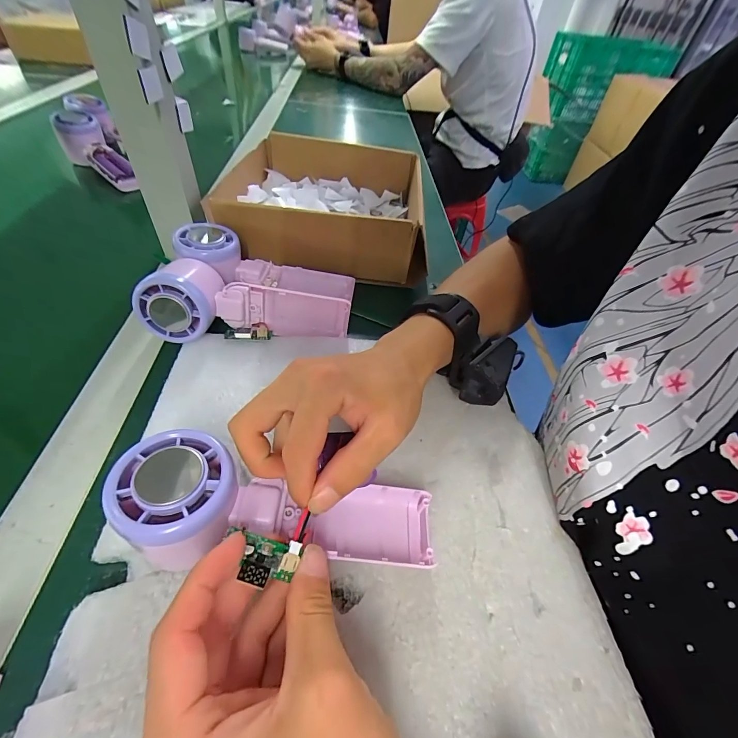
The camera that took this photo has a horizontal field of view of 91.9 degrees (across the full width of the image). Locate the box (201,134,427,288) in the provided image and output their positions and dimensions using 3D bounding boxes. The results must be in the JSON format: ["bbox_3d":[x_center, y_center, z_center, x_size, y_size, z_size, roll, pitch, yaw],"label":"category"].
[{"bbox_3d":[-0.048,-0.210,0.432,0.217,0.065,0.234,3,49,-4],"label":"box"}]

